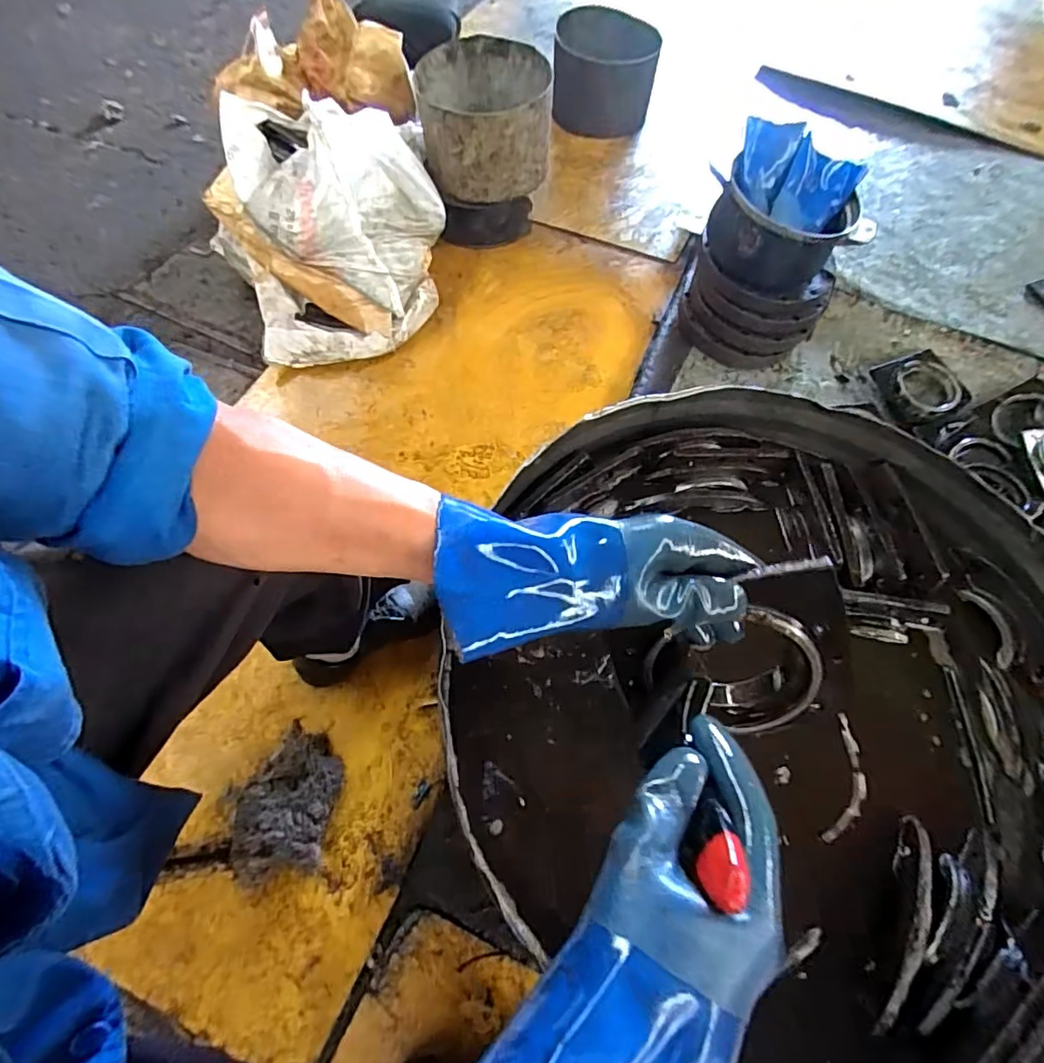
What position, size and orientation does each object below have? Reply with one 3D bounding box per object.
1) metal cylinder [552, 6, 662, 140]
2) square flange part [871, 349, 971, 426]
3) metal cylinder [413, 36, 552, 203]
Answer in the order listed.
[{"bbox_3d":[0.206,-1.194,1.471,0.255,0.202,0.220,3,62,-2],"label":"metal cylinder"},{"bbox_3d":[0.773,-0.278,1.084,0.125,0.036,0.157,-19,64,-8],"label":"square flange part"},{"bbox_3d":[-0.081,-0.882,1.212,0.273,0.188,0.266,-10,63,-8],"label":"metal cylinder"}]

